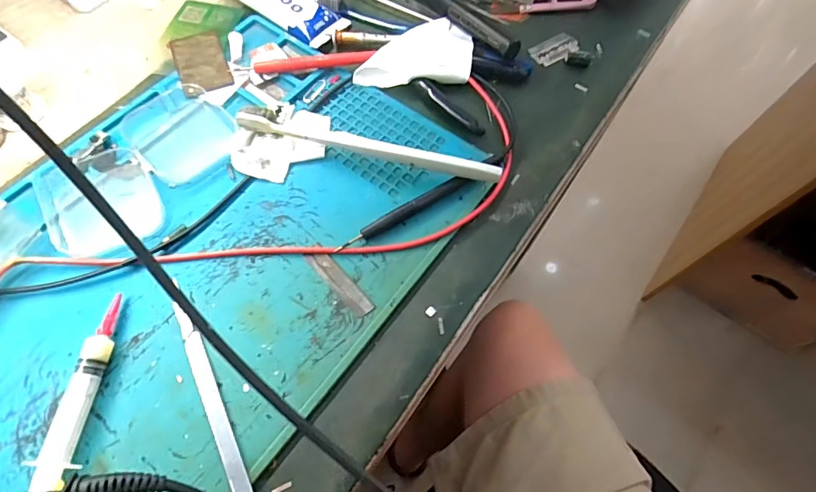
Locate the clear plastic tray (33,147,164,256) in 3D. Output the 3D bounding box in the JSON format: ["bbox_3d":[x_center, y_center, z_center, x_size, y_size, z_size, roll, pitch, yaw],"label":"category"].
[{"bbox_3d":[-0.199,-0.031,0.296,0.066,0.007,0.074,-24,68,-14],"label":"clear plastic tray"}]

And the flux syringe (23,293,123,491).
[{"bbox_3d":[-0.171,0.076,0.242,0.012,0.015,0.103,3,64,-2],"label":"flux syringe"}]

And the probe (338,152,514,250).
[{"bbox_3d":[0.012,-0.031,0.306,0.133,0.009,0.009,-29,70,-16],"label":"probe"}]

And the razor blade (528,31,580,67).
[{"bbox_3d":[0.123,-0.163,0.378,0.041,0.004,0.028,-29,69,-16],"label":"razor blade"}]

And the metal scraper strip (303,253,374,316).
[{"bbox_3d":[-0.041,0.021,0.280,0.013,0.004,0.053,-39,73,-19],"label":"metal scraper strip"}]

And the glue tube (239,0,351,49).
[{"bbox_3d":[-0.111,-0.210,0.377,0.125,0.024,0.042,35,67,13],"label":"glue tube"}]

